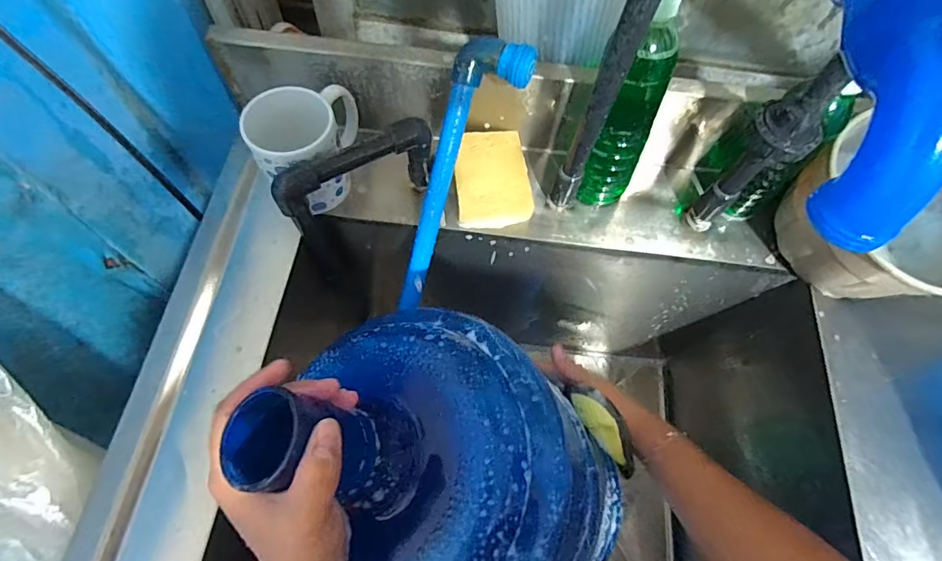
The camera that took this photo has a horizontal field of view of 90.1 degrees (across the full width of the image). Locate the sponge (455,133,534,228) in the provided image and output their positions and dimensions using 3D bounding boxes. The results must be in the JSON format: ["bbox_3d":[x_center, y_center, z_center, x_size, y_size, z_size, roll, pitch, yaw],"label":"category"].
[{"bbox_3d":[0.021,-0.109,0.501,0.075,0.031,0.103,-5,65,-6],"label":"sponge"}]

